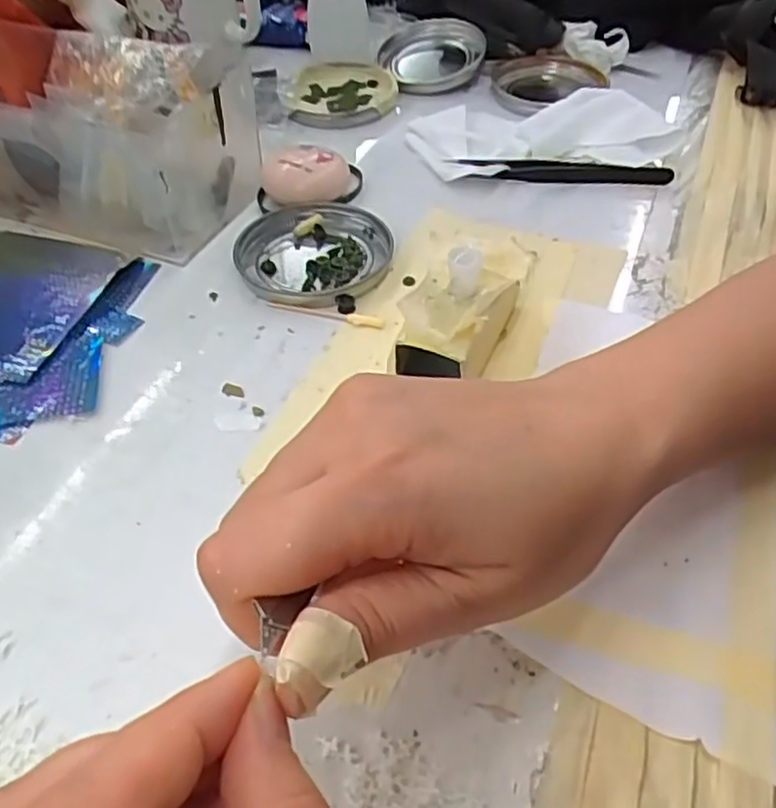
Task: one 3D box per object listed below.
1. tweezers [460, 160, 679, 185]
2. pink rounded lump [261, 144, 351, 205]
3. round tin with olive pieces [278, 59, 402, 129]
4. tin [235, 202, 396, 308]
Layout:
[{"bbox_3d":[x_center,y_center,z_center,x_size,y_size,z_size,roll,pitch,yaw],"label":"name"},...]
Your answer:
[{"bbox_3d":[0.104,-0.136,0.418,0.119,0.006,0.018,6,48,7],"label":"tweezers"},{"bbox_3d":[-0.047,-0.125,0.401,0.048,0.025,0.033,0,47,2],"label":"pink rounded lump"},{"bbox_3d":[-0.034,-0.216,0.493,0.077,0.012,0.073,-1,47,1],"label":"round tin with olive pieces"},{"bbox_3d":[-0.039,-0.077,0.369,0.077,0.009,0.078,-1,47,1],"label":"tin"}]

